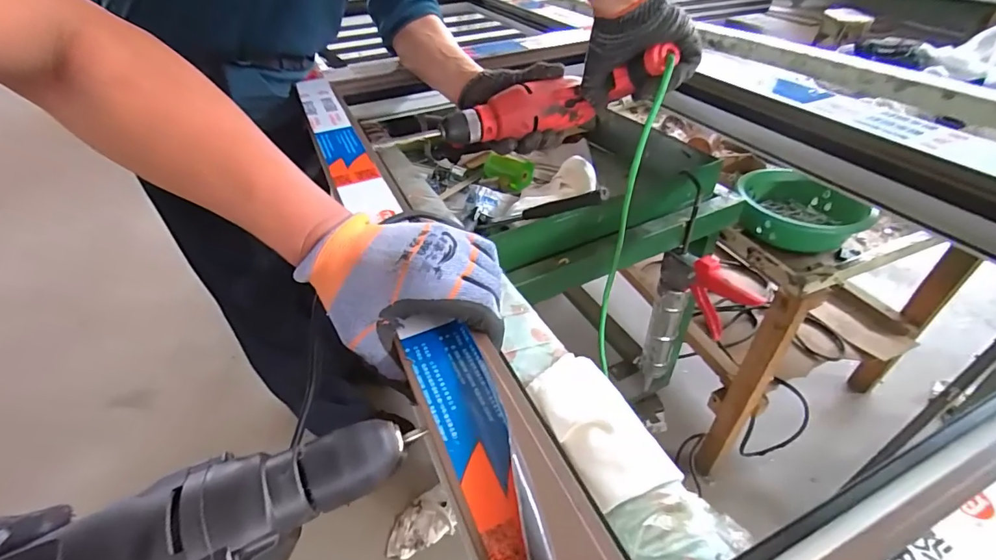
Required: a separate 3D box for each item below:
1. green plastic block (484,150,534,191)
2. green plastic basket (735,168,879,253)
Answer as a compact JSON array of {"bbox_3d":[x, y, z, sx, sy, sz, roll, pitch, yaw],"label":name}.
[{"bbox_3d":[0.018,-0.211,0.887,0.096,0.041,0.071,14,44,20],"label":"green plastic block"},{"bbox_3d":[0.557,-0.133,0.845,0.210,0.085,0.217,18,45,23],"label":"green plastic basket"}]

